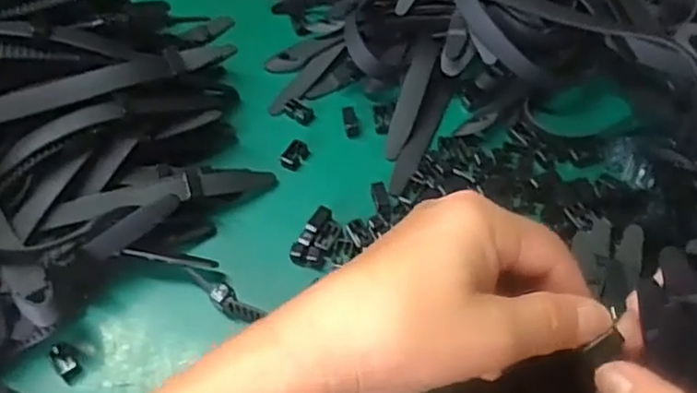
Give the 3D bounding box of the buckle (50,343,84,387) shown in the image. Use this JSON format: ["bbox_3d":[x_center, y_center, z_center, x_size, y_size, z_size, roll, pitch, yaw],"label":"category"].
[{"bbox_3d":[-0.133,0.077,0.307,0.010,0.004,0.020,-35,64,-20],"label":"buckle"}]

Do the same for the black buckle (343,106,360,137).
[{"bbox_3d":[0.002,-0.044,0.383,0.008,0.006,0.020,-8,58,-5],"label":"black buckle"}]

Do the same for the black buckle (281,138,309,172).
[{"bbox_3d":[-0.030,-0.024,0.372,0.011,0.008,0.018,24,61,17],"label":"black buckle"}]

